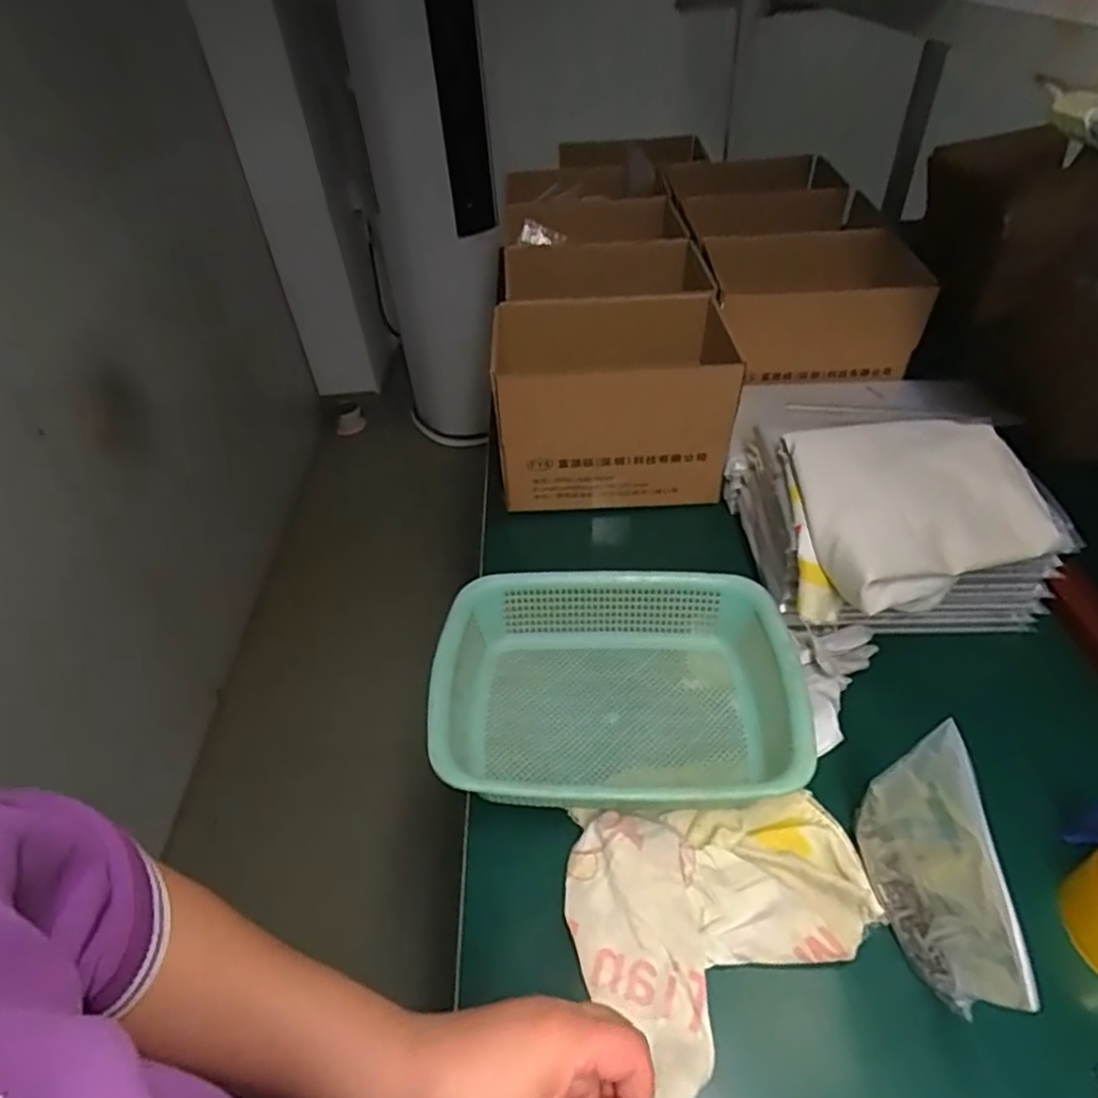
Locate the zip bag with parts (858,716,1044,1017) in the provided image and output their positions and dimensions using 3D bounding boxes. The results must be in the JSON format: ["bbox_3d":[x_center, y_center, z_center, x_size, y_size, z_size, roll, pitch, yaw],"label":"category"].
[{"bbox_3d":[0.249,0.213,0.425,0.029,0.154,0.145,-3,44,2],"label":"zip bag with parts"}]

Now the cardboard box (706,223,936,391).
[{"bbox_3d":[0.352,-0.333,0.917,0.254,0.122,0.197,0,44,6],"label":"cardboard box"}]

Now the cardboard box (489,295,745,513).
[{"bbox_3d":[0.072,-0.178,0.817,0.261,0.179,0.191,-4,44,2],"label":"cardboard box"}]

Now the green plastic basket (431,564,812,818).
[{"bbox_3d":[0.057,0.123,0.577,0.287,0.077,0.217,-1,44,5],"label":"green plastic basket"}]

